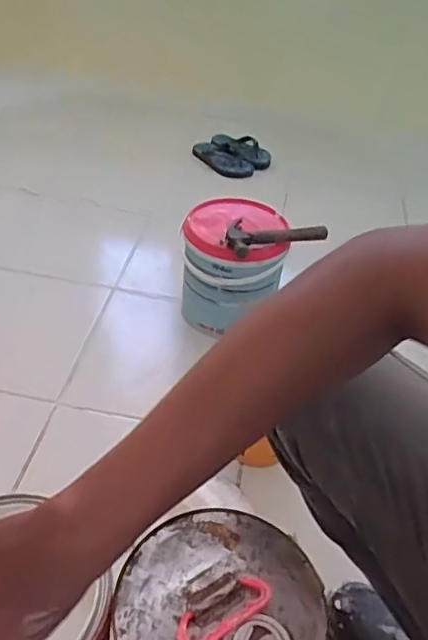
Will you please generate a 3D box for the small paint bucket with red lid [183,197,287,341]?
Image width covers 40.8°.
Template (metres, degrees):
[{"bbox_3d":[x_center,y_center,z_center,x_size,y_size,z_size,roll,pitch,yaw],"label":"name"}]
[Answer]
[{"bbox_3d":[0.033,-0.095,1.034,0.168,0.187,0.178,4,41,-4],"label":"small paint bucket with red lid"}]

